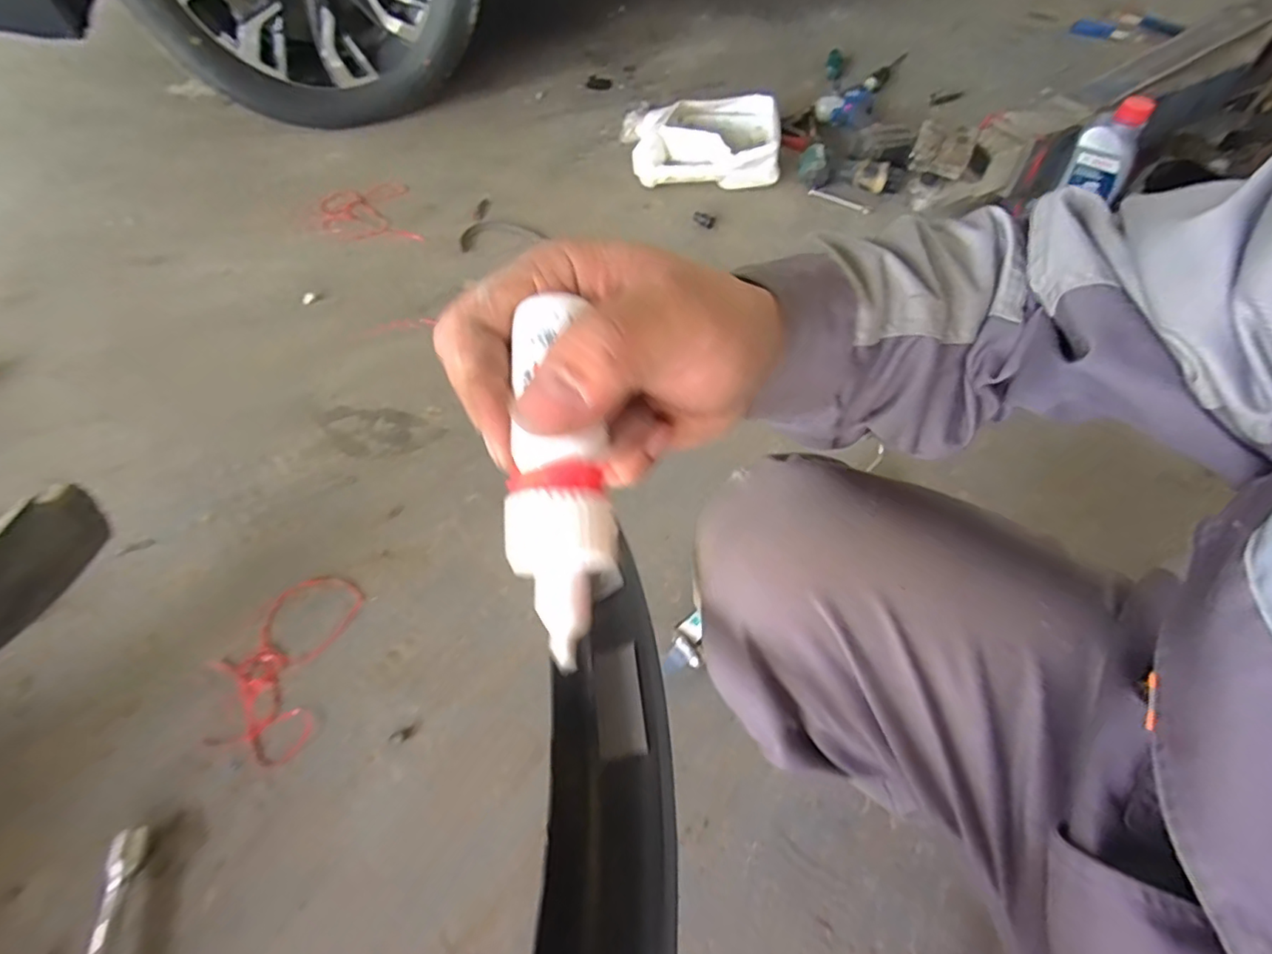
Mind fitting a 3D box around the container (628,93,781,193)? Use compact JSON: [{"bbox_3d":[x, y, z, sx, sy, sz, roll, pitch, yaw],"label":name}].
[{"bbox_3d":[0.143,-0.682,1.206,0.291,0.090,0.204,2,57,2],"label":"container"}]

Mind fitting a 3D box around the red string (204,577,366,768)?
[{"bbox_3d":[-0.422,0.214,0.688,0.144,0.013,0.204,7,61,7],"label":"red string"}]

